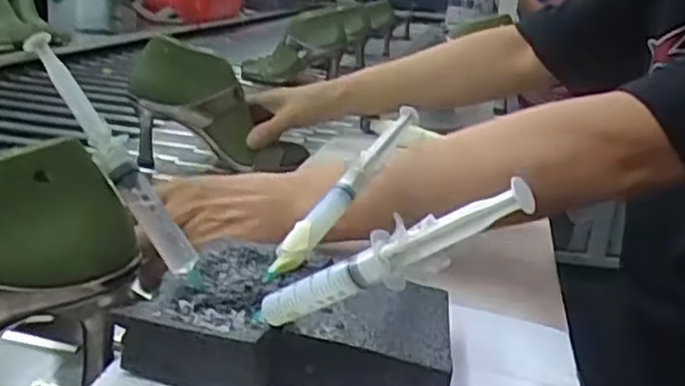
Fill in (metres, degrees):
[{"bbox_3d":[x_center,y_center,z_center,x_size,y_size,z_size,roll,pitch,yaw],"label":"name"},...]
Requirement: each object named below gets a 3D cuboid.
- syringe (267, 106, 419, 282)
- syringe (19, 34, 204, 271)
[{"bbox_3d":[0.000,0.004,0.478,0.018,0.024,0.157,16,48,27],"label":"syringe"},{"bbox_3d":[-0.129,-0.024,0.407,0.019,0.156,0.014,-35,-2,29],"label":"syringe"}]

